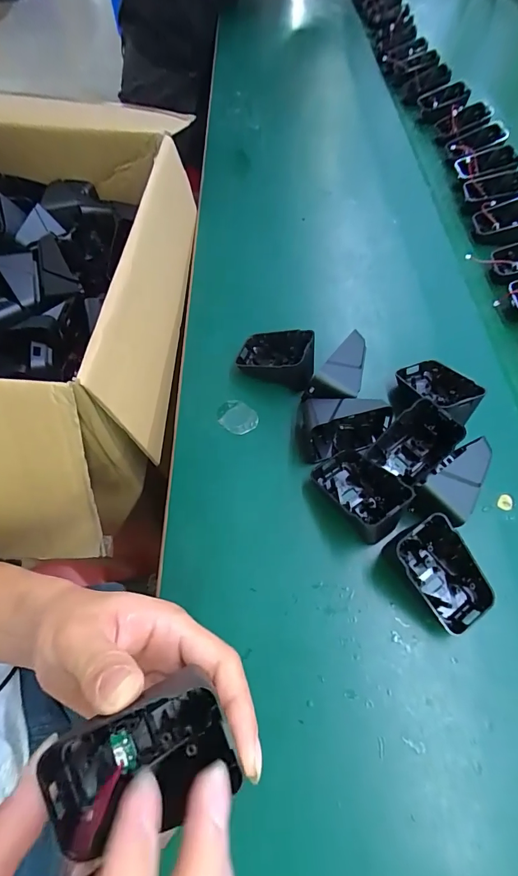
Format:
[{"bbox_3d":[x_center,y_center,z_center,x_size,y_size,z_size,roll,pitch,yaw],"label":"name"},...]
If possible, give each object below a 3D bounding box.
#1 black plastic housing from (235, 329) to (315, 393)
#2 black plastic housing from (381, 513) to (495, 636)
[{"bbox_3d":[0.016,-0.076,0.354,0.069,0.042,0.038,18,62,9],"label":"black plastic housing"},{"bbox_3d":[0.122,0.087,0.259,0.037,0.038,0.067,-28,65,-16],"label":"black plastic housing"}]

